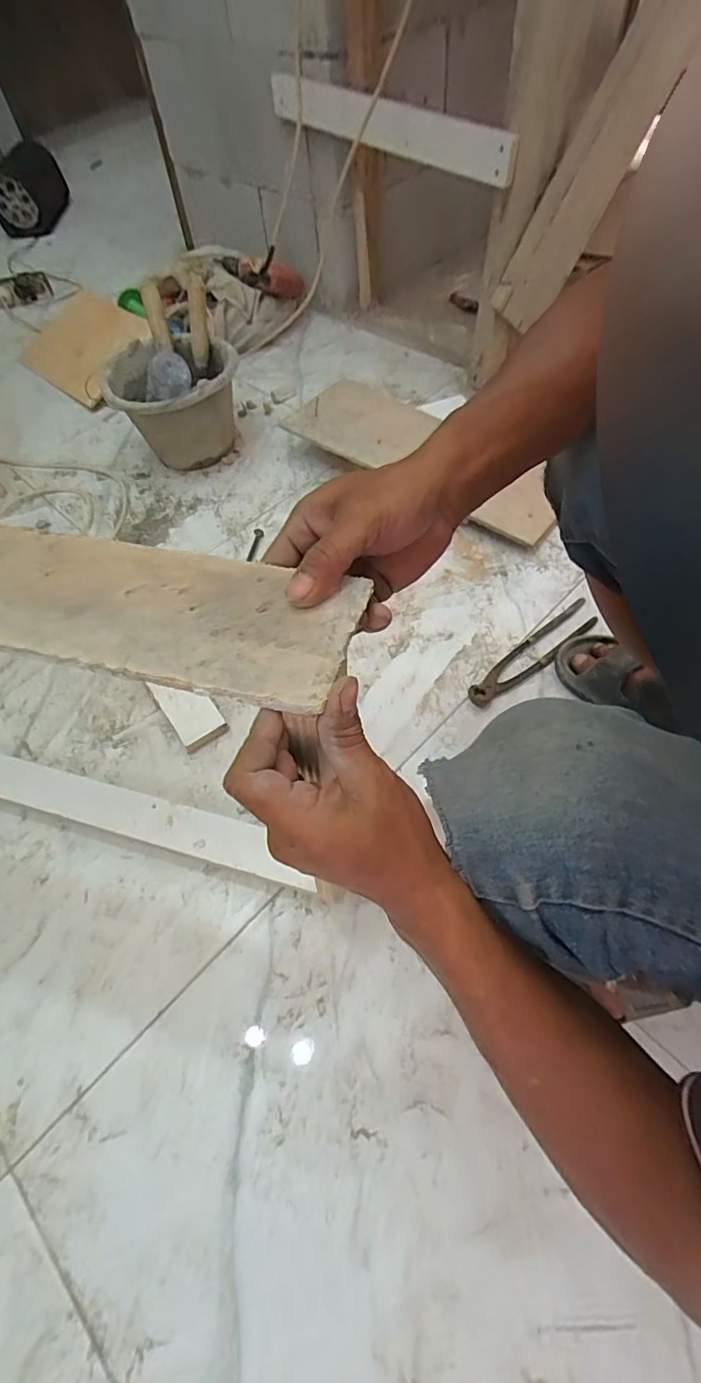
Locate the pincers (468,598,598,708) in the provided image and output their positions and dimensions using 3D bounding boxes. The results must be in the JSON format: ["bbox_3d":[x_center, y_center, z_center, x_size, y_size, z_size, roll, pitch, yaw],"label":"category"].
[{"bbox_3d":[0.258,-0.053,0.729,0.239,0.015,0.048,-36,63,-16],"label":"pincers"}]

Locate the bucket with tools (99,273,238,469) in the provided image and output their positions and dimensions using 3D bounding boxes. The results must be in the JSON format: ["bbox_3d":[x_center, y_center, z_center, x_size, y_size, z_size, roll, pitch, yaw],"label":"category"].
[{"bbox_3d":[-0.329,-0.569,0.976,0.212,0.204,0.289,-20,60,-7],"label":"bucket with tools"}]

